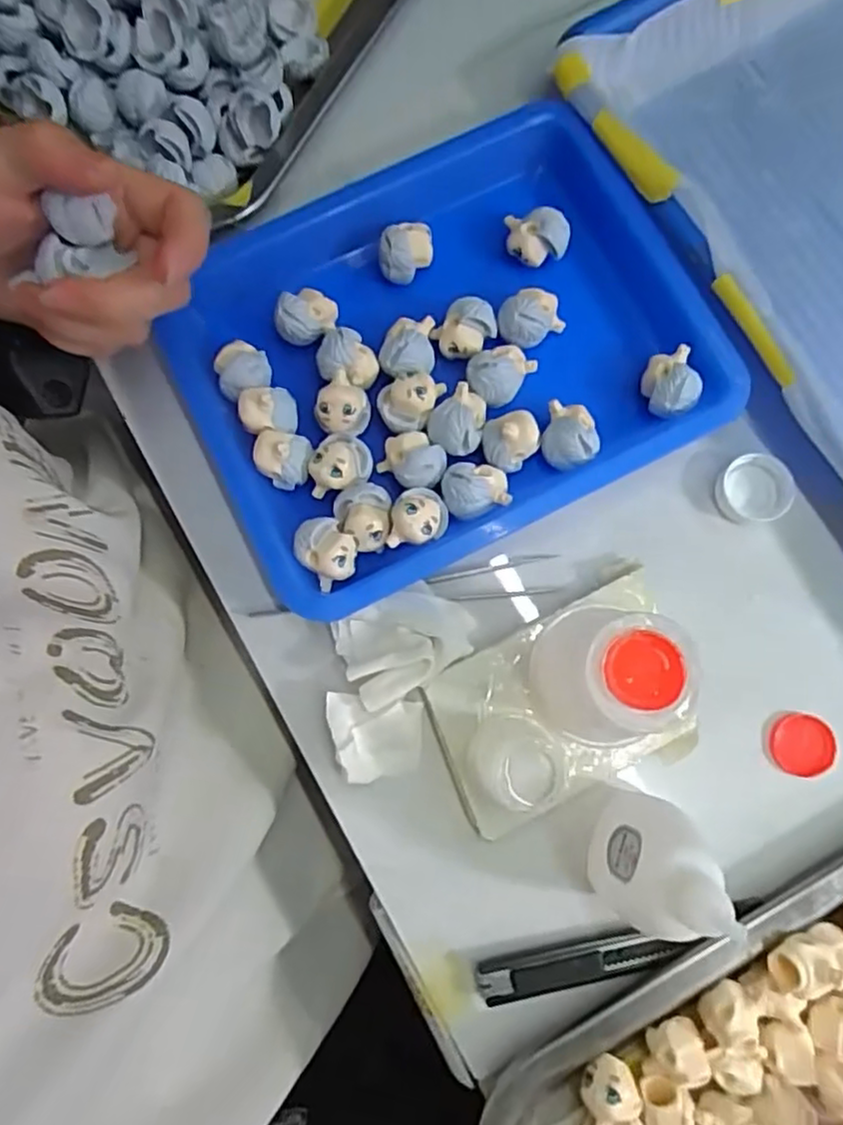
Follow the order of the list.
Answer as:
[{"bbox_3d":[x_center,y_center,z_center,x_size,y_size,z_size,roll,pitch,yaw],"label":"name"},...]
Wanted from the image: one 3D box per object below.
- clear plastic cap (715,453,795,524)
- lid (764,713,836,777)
[{"bbox_3d":[0.148,-0.032,0.293,0.032,0.009,0.029,9,80,3],"label":"clear plastic cap"},{"bbox_3d":[0.159,0.077,0.276,0.028,0.004,0.025,4,80,2],"label":"lid"}]

